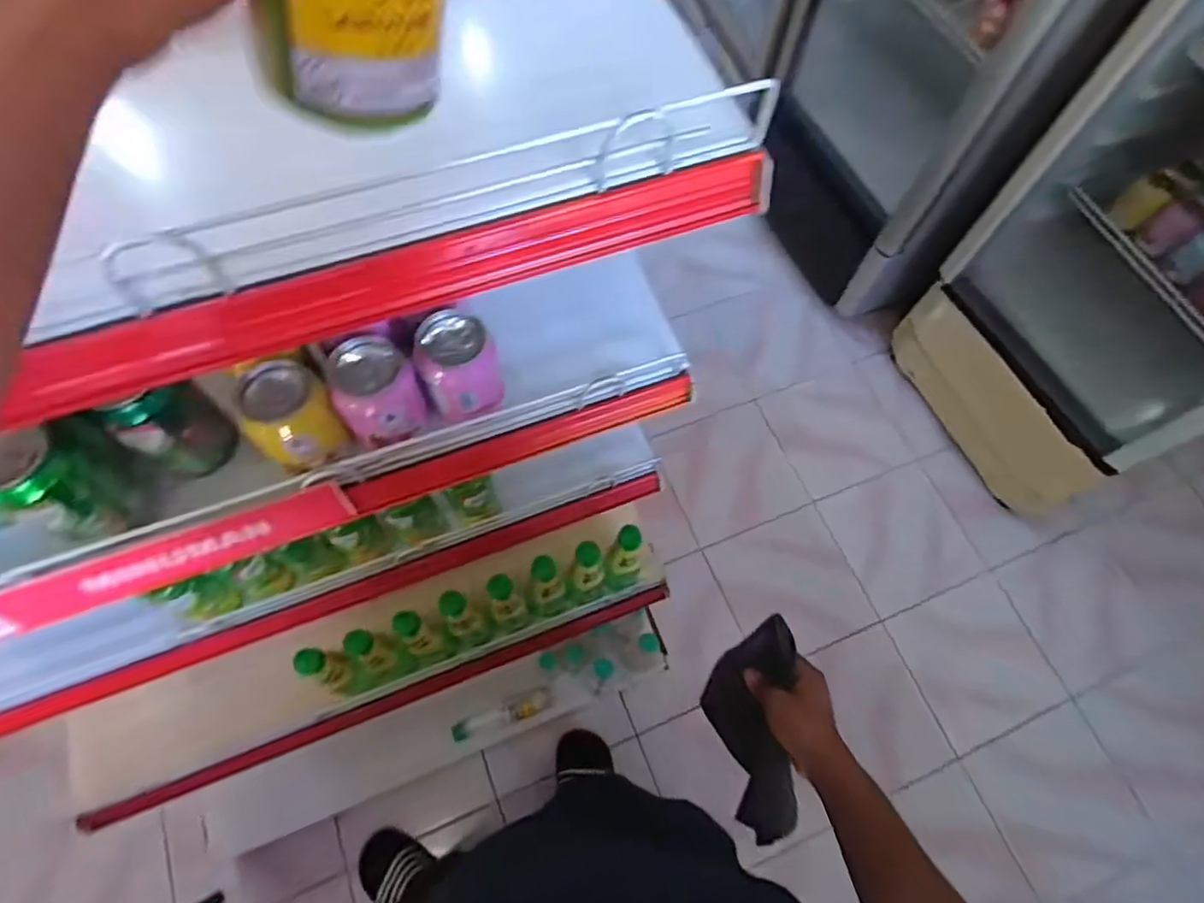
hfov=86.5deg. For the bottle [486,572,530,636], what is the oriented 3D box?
[{"bbox_3d":[-0.128,0.211,0.875,0.056,0.187,0.046,-26,71,-13],"label":"bottle"}]

